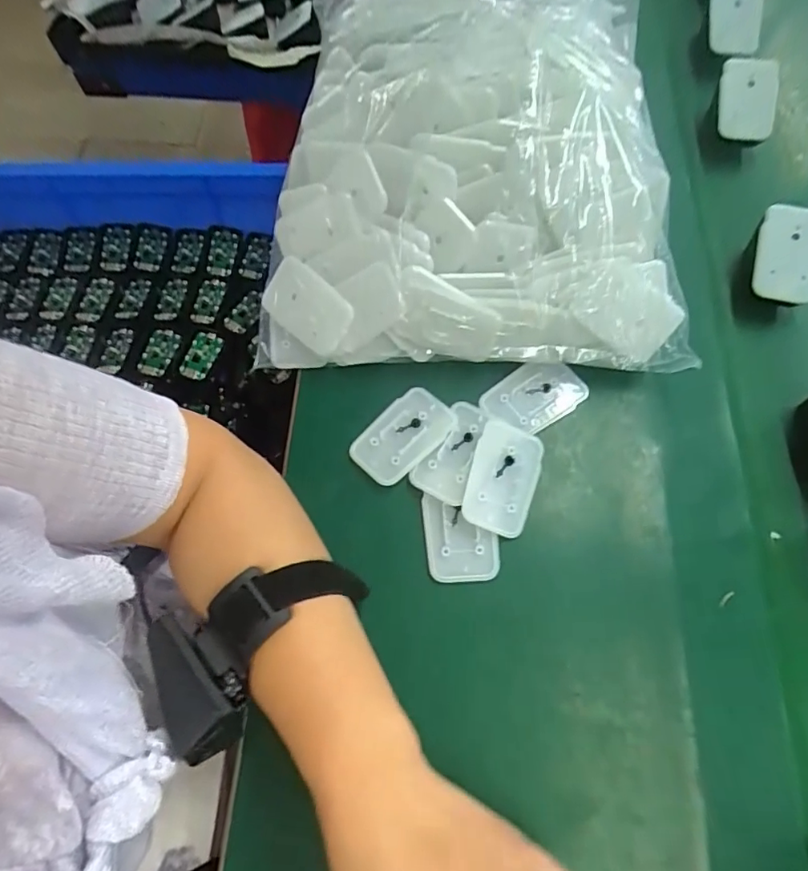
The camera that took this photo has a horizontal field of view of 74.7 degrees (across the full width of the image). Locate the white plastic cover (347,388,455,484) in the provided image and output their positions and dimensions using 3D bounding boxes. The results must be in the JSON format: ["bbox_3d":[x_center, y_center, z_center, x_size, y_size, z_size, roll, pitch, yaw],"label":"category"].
[{"bbox_3d":[0.000,0.000,0.352,0.045,0.006,0.068,41,74,16],"label":"white plastic cover"}]

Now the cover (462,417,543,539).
[{"bbox_3d":[0.063,0.026,0.335,0.041,0.009,0.069,17,69,8],"label":"cover"}]

